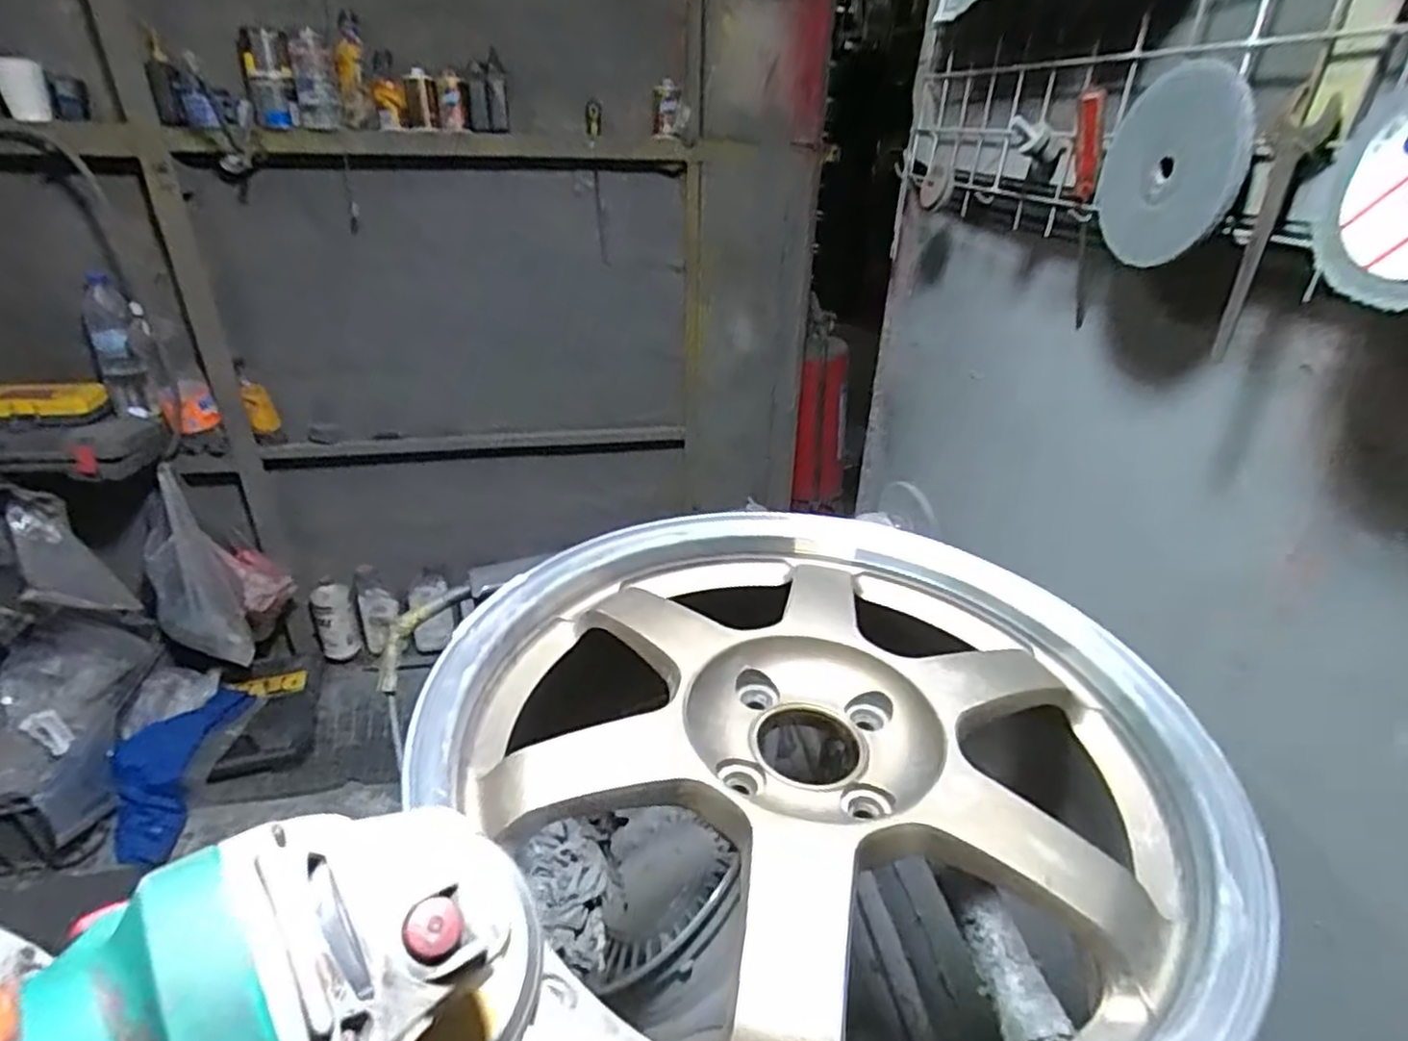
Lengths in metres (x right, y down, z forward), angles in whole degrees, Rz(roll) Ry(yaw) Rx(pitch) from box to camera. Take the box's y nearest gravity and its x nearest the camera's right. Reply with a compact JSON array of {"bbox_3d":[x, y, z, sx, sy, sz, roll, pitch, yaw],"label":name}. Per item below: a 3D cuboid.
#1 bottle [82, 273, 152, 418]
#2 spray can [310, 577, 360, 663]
[{"bbox_3d":[-1.102,-0.313,1.347,0.065,0.248,0.080,-20,36,-35],"label":"bottle"},{"bbox_3d":[-0.864,0.233,1.679,0.080,0.204,0.062,-17,34,-31],"label":"spray can"}]

